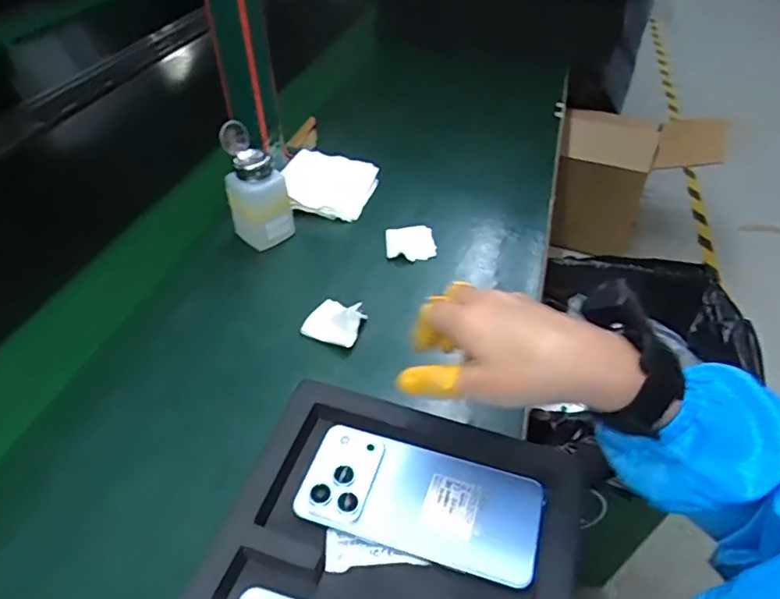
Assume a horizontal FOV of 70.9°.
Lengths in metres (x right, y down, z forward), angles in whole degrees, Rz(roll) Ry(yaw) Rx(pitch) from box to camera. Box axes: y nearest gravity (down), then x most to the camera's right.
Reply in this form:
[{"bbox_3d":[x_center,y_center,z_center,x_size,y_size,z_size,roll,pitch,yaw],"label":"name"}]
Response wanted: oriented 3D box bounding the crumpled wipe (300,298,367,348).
[{"bbox_3d":[-0.052,0.016,0.521,0.060,0.023,0.049,24,48,26],"label":"crumpled wipe"}]

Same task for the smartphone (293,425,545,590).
[{"bbox_3d":[0.021,0.138,0.384,0.163,0.009,0.077,12,44,15],"label":"smartphone"}]

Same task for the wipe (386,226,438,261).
[{"bbox_3d":[0.024,-0.063,0.620,0.055,0.014,0.051,-4,42,-3],"label":"wipe"}]

